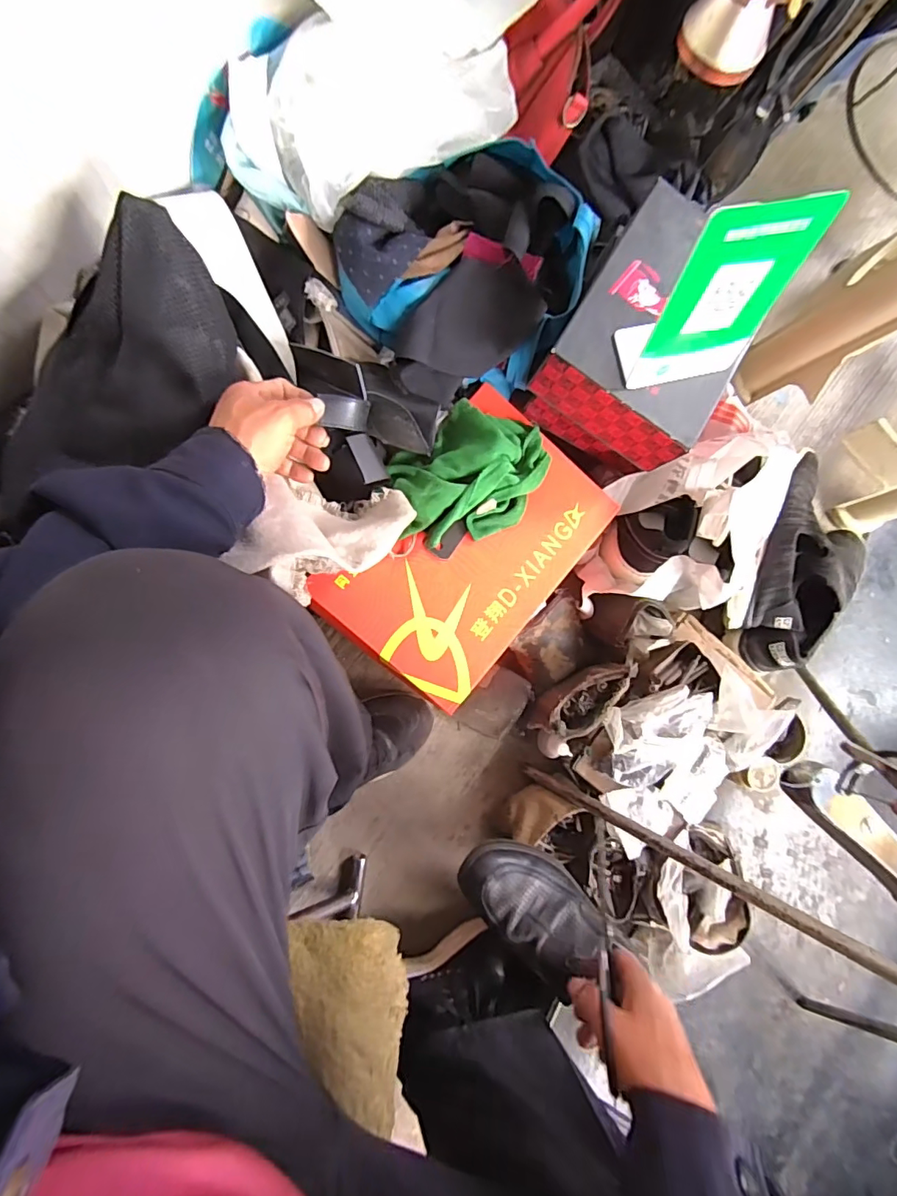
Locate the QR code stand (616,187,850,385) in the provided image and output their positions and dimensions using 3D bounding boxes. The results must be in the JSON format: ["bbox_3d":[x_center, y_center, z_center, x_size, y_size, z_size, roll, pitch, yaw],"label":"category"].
[{"bbox_3d":[0.228,-0.243,0.424,0.113,0.146,0.059,-14,90,-9],"label":"QR code stand"}]

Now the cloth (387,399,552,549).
[{"bbox_3d":[0.026,-0.139,0.552,0.176,0.061,0.139,-14,90,-9],"label":"cloth"}]

